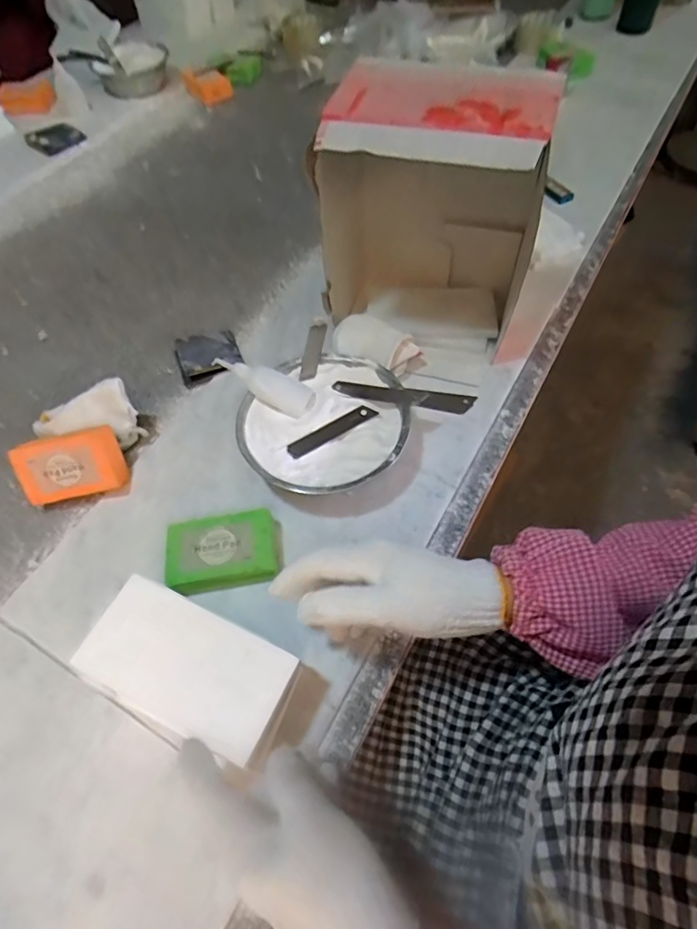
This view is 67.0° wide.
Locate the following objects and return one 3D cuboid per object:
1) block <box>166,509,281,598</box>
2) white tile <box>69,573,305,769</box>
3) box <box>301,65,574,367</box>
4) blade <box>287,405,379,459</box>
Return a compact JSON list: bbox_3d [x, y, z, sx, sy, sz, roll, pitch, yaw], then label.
[{"bbox_3d":[-0.110,0.080,0.471,0.098,0.031,0.063,-10,59,-3],"label":"block"},{"bbox_3d":[-0.113,0.140,0.369,0.149,0.010,0.076,22,63,16],"label":"white tile"},{"bbox_3d":[0.076,-0.231,0.528,0.204,0.249,0.125,9,60,9],"label":"box"},{"bbox_3d":[-0.016,-0.033,0.506,0.093,0.004,0.017,-31,66,-18],"label":"blade"}]

